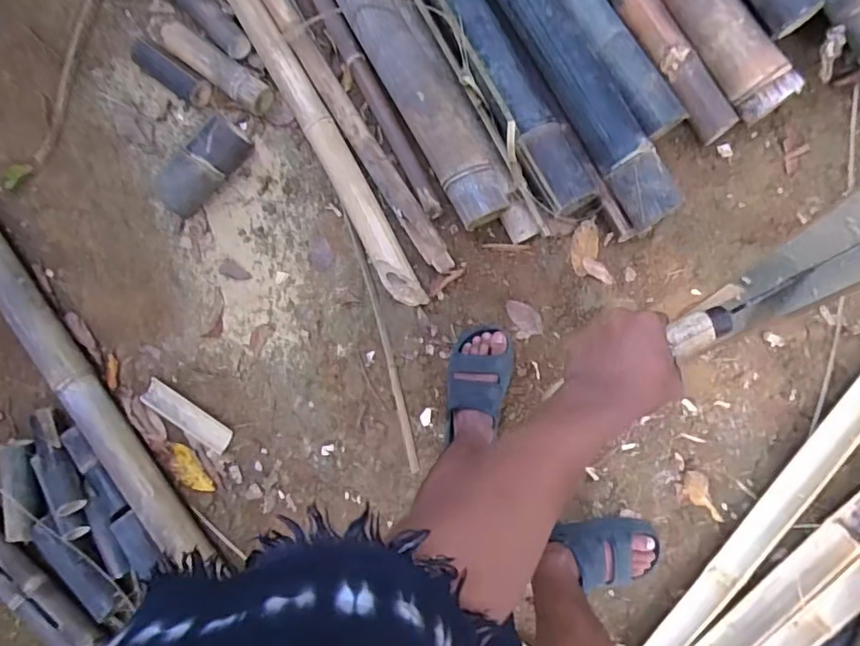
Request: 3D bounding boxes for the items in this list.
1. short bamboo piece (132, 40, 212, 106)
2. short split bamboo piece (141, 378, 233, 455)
[{"bbox_3d":[-0.548,-0.525,1.201,0.205,0.053,0.063,35,102,10],"label":"short bamboo piece"},{"bbox_3d":[-0.531,0.205,1.244,0.210,0.023,0.057,35,102,10],"label":"short split bamboo piece"}]

